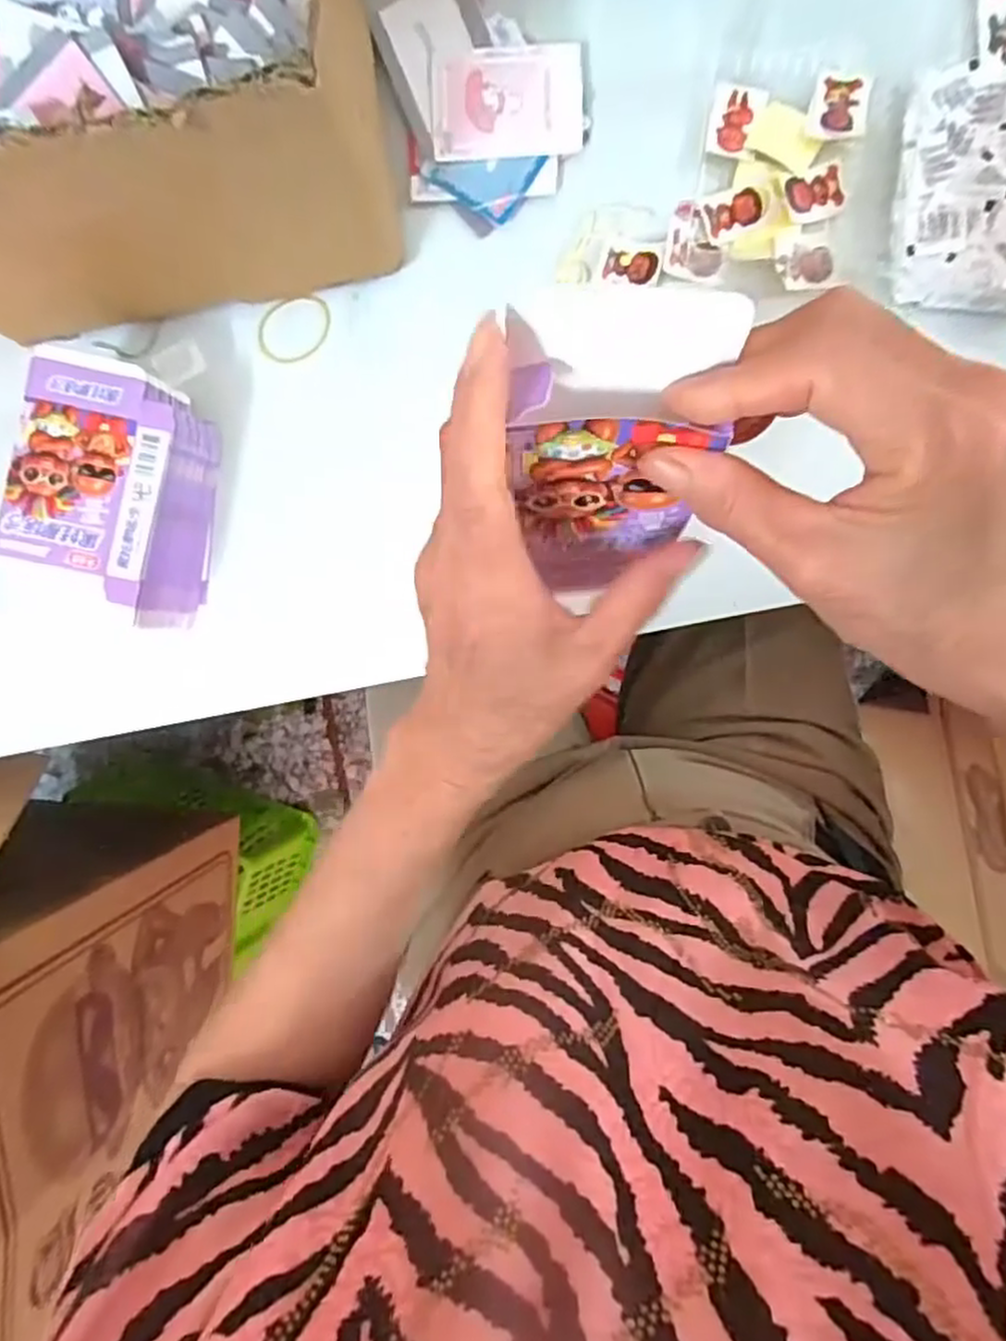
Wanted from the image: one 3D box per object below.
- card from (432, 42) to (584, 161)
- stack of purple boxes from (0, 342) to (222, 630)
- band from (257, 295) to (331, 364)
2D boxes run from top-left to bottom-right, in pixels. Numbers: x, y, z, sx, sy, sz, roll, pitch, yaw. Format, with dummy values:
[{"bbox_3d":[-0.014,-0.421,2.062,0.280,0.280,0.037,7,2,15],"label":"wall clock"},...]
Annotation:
[{"bbox_3d":[0.003,-0.339,0.429,0.088,0.006,0.066,0,92,4],"label":"card"},{"bbox_3d":[-0.230,-0.103,0.433,0.093,0.064,0.146,13,93,4],"label":"stack of purple boxes"},{"bbox_3d":[-0.132,-0.215,0.453,0.041,0.006,0.047,26,94,3],"label":"band"}]

